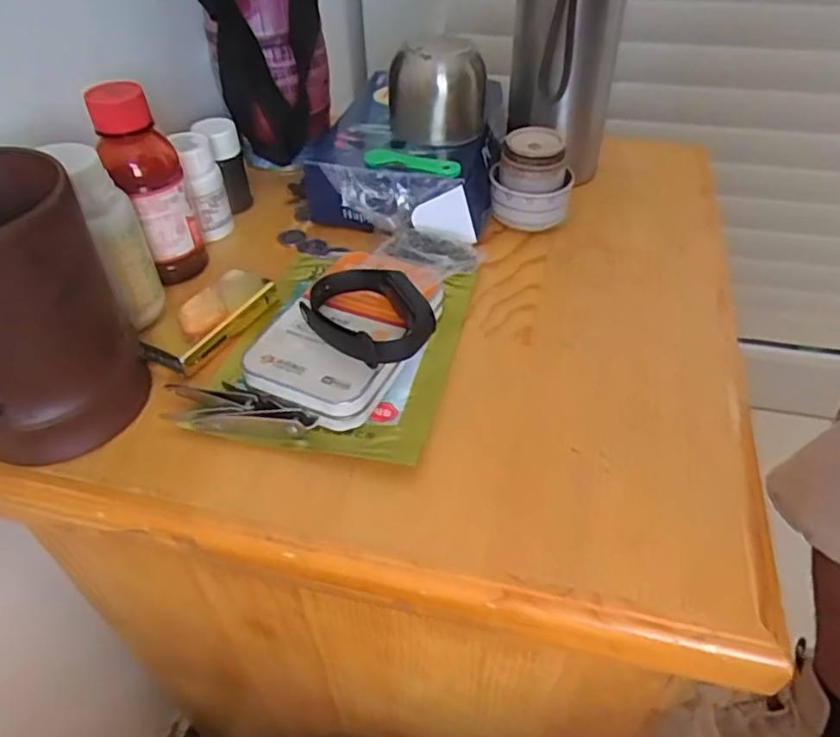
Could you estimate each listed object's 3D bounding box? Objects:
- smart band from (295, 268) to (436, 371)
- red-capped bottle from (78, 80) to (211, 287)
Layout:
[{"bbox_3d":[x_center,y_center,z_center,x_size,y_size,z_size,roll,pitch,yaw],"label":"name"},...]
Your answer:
[{"bbox_3d":[-0.026,-0.027,0.307,0.049,0.020,0.067,-26,50,-25],"label":"smart band"},{"bbox_3d":[-0.150,-0.100,0.351,0.036,0.101,0.035,-17,47,-17],"label":"red-capped bottle"}]

